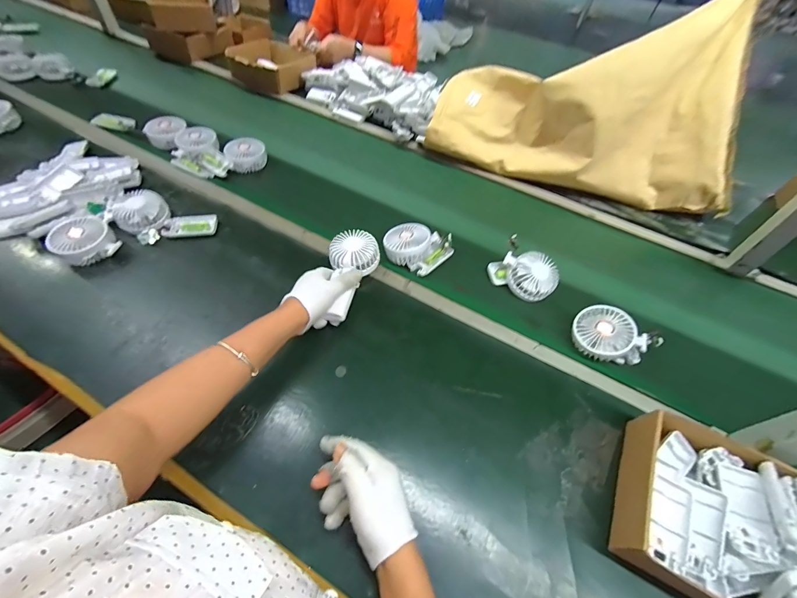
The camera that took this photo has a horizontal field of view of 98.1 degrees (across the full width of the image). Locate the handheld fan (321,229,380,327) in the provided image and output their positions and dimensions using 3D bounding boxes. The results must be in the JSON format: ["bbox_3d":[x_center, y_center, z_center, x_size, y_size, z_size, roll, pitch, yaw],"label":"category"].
[{"bbox_3d":[-0.085,-0.042,0.585,0.083,0.033,0.180,10,60,2],"label":"handheld fan"}]

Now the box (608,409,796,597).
[{"bbox_3d":[0.382,0.257,0.401,0.213,0.077,0.187,23,58,12],"label":"box"}]

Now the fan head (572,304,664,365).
[{"bbox_3d":[0.350,0.064,0.561,0.125,0.046,0.088,31,60,15],"label":"fan head"}]

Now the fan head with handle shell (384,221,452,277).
[{"bbox_3d":[0.035,-0.099,0.658,0.122,0.048,0.091,20,53,8],"label":"fan head with handle shell"}]

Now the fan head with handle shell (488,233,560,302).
[{"bbox_3d":[0.236,-0.052,0.642,0.115,0.047,0.083,32,55,17],"label":"fan head with handle shell"}]

